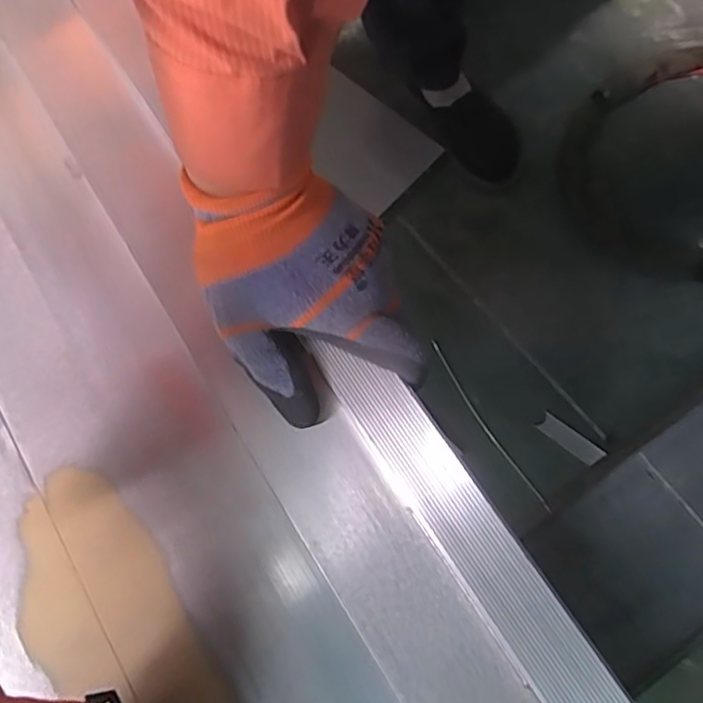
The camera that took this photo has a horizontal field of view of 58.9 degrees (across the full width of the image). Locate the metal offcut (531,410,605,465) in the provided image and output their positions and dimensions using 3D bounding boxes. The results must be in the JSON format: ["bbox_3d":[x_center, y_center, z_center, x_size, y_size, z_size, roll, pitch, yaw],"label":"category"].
[{"bbox_3d":[0.303,0.121,0.863,0.092,0.008,0.032,41,80,14],"label":"metal offcut"}]

